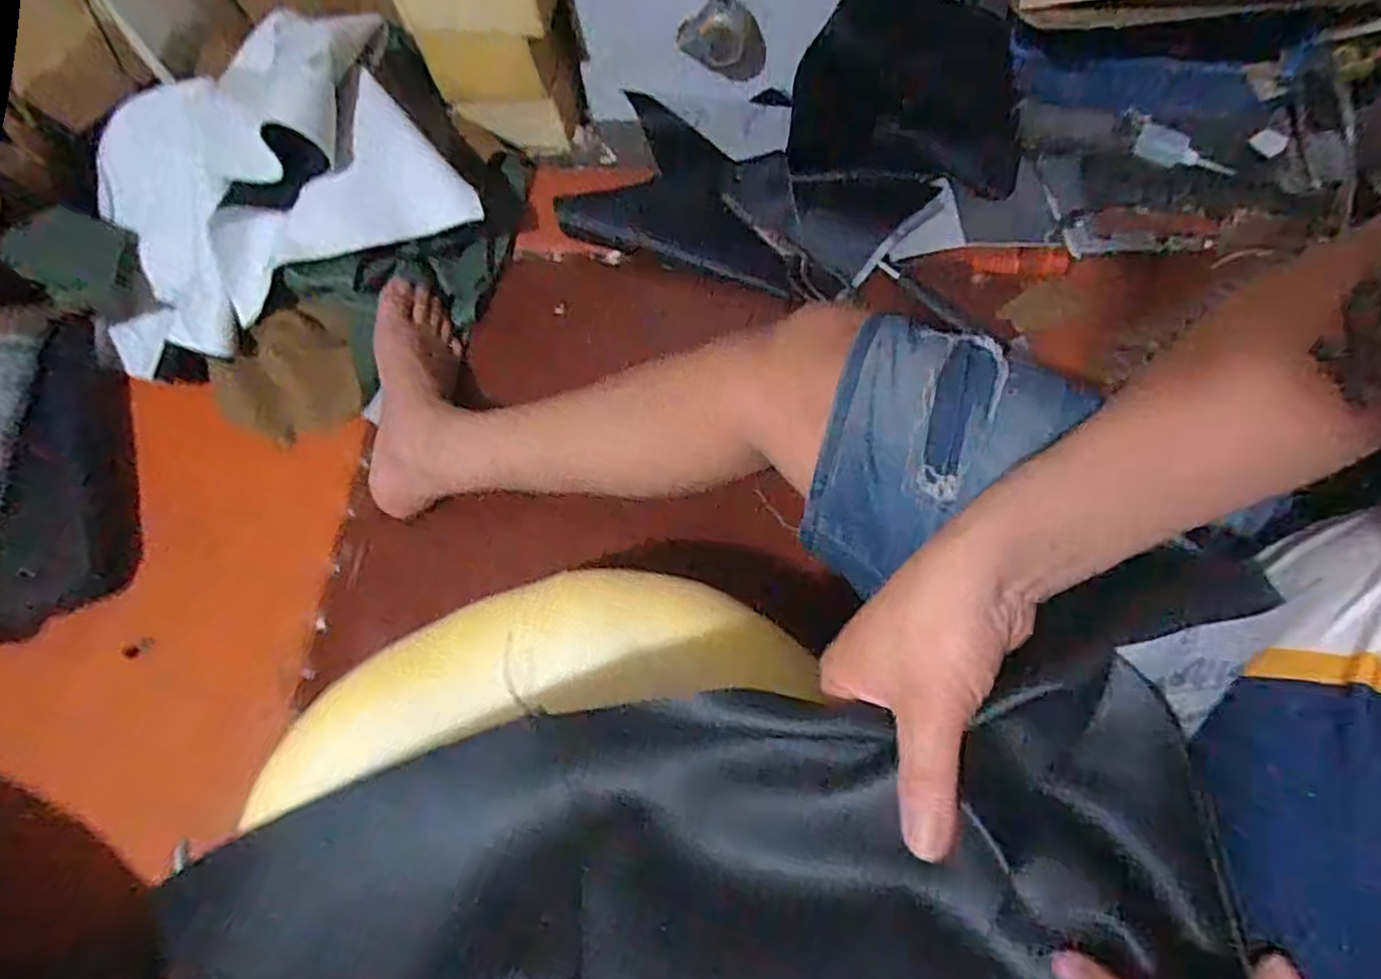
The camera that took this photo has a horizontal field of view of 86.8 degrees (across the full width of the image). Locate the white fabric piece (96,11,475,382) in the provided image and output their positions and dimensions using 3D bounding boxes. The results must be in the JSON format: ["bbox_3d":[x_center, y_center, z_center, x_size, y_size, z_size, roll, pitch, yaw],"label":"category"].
[{"bbox_3d":[-0.451,-0.323,0.758,0.399,0.175,0.253,-22,70,-7],"label":"white fabric piece"}]

